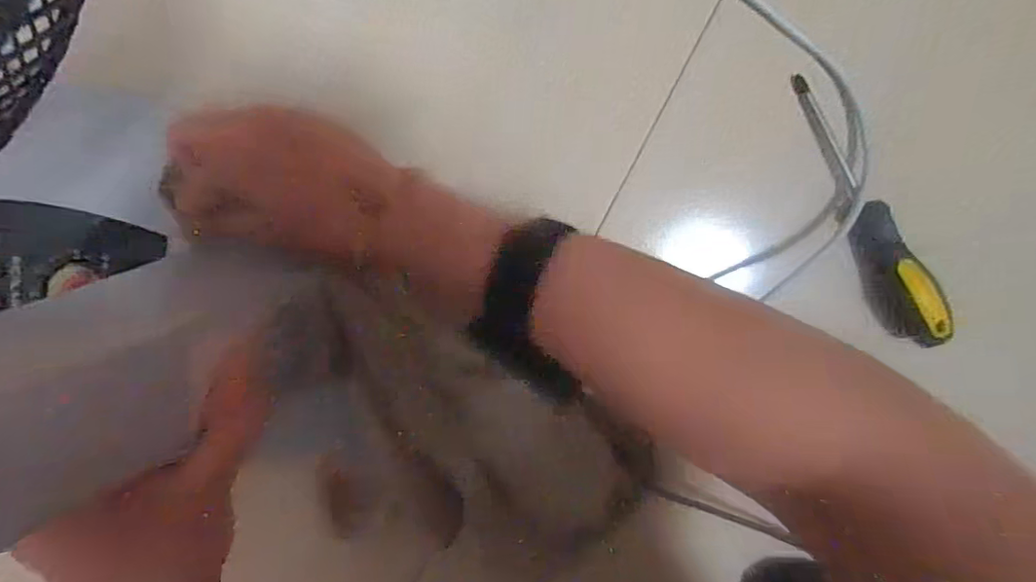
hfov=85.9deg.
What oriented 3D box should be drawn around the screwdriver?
[{"bbox_3d":[0.228,-0.053,0.356,0.032,0.033,0.187,-28,92,3],"label":"screwdriver"}]

